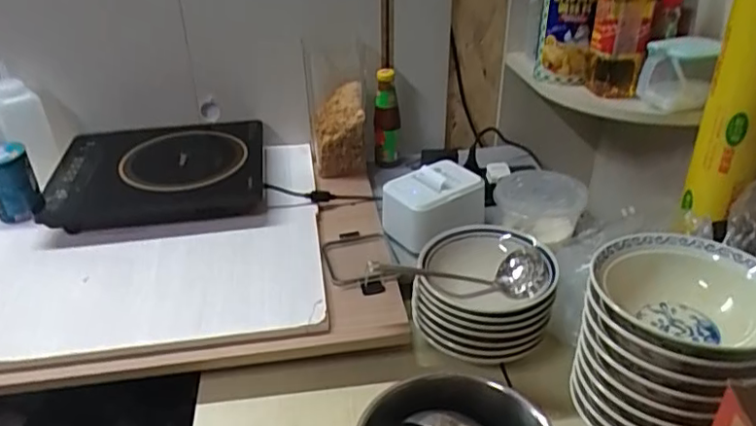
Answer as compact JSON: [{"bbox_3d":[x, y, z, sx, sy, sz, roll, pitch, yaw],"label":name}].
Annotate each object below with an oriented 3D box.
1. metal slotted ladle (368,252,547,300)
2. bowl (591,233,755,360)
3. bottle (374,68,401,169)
[{"bbox_3d":[0.104,0.082,0.792,0.219,0.052,0.064,5,31,11],"label":"metal slotted ladle"},{"bbox_3d":[0.309,0.091,0.596,0.163,0.064,0.175,-1,31,1],"label":"bowl"},{"bbox_3d":[0.017,-0.176,1.110,0.046,0.182,0.055,0,31,2],"label":"bottle"}]

